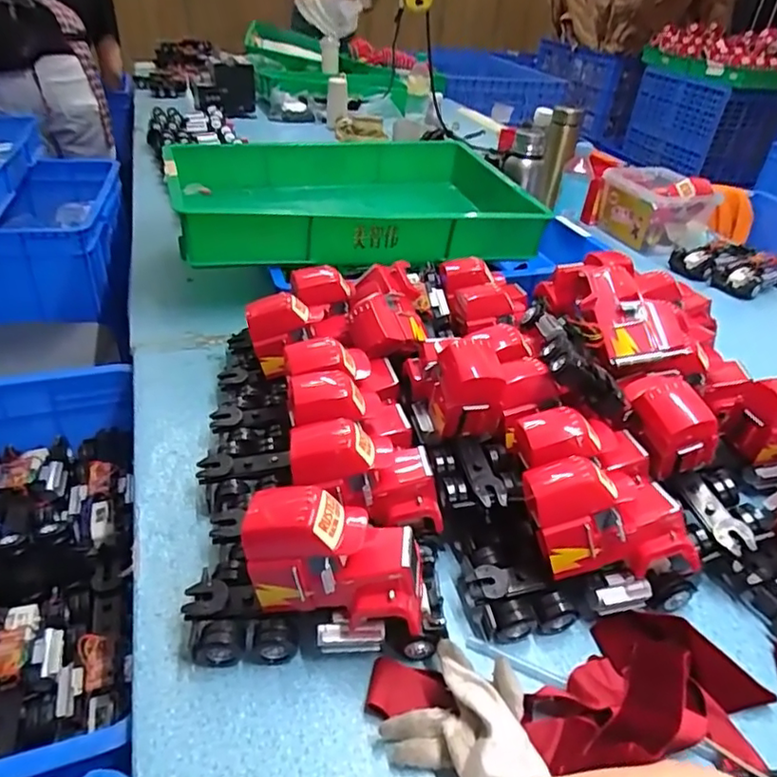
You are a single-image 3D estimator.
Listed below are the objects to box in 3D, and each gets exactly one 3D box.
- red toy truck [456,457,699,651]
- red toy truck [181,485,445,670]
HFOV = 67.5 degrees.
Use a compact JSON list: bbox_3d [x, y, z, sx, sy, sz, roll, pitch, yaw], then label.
[{"bbox_3d":[0.153,0.123,0.487,0.177,0.114,0.105,-3,37,-13],"label":"red toy truck"},{"bbox_3d":[-0.053,0.135,0.441,0.192,0.120,0.091,2,36,-6],"label":"red toy truck"}]

